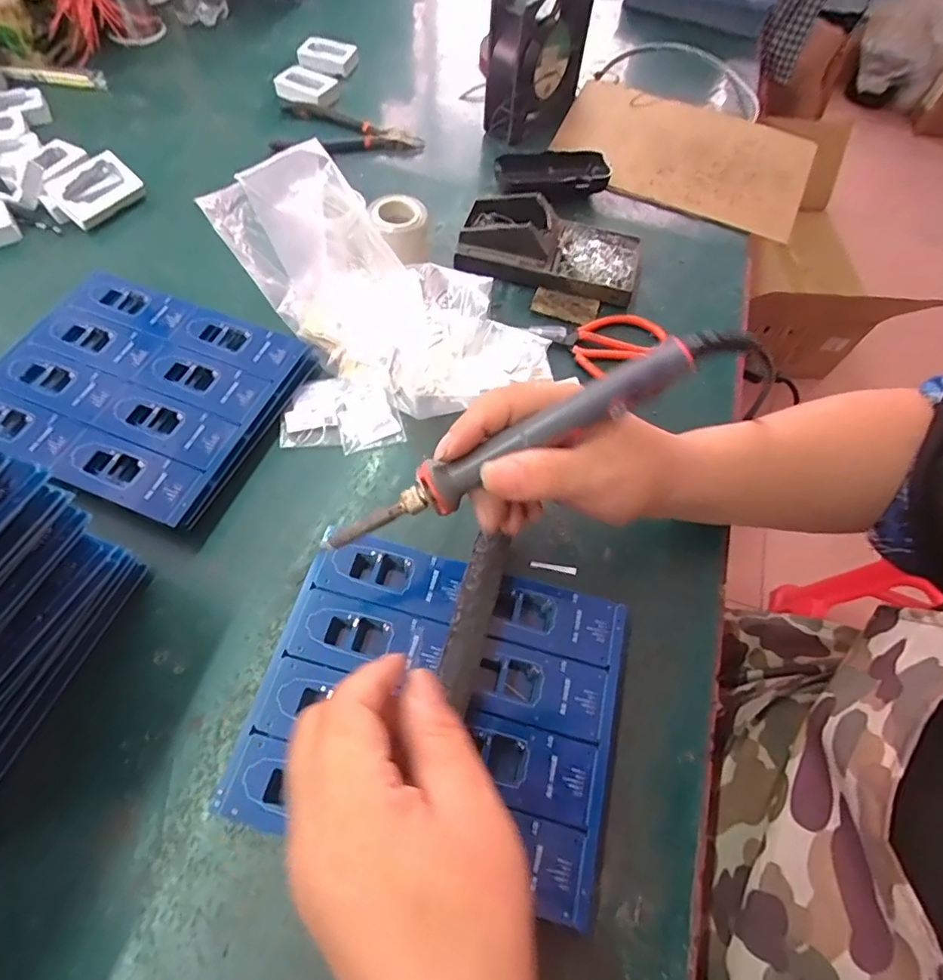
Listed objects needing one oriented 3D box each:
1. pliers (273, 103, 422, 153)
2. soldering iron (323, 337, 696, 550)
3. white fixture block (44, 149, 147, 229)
[{"bbox_3d":[-0.130,-0.380,0.569,0.153,0.016,0.087,4,62,-1],"label":"pliers"},{"bbox_3d":[0.015,-0.016,0.255,0.188,0.018,0.019,-28,65,7],"label":"soldering iron"},{"bbox_3d":[-0.344,-0.276,0.489,0.047,0.016,0.070,43,68,-9],"label":"white fixture block"}]

